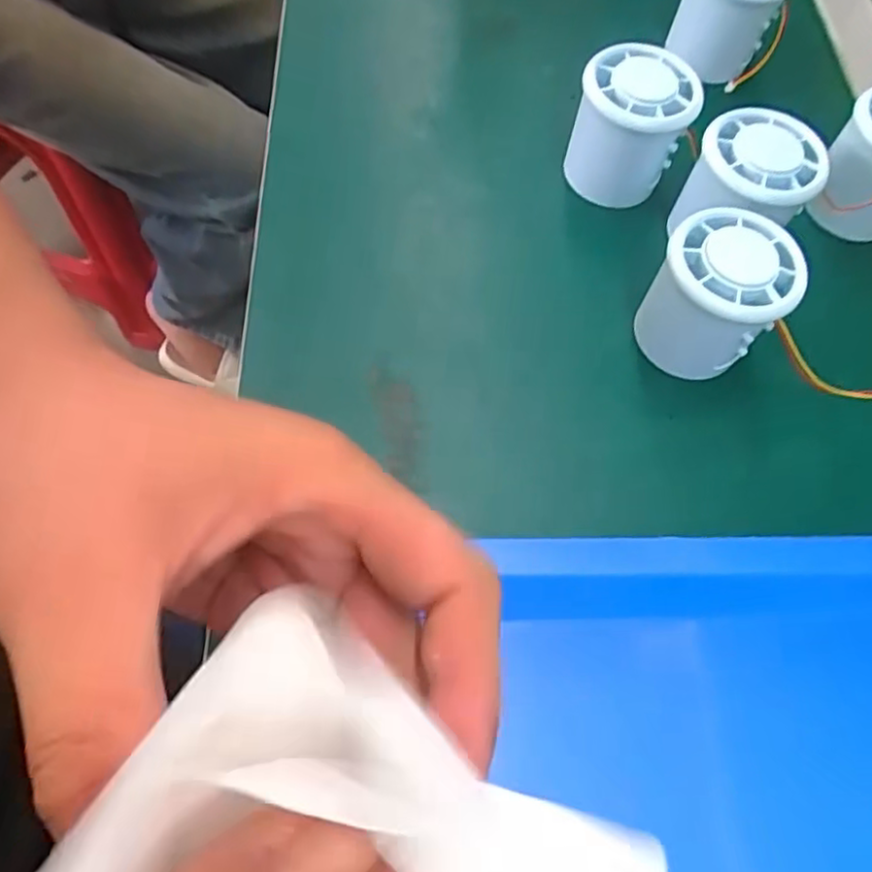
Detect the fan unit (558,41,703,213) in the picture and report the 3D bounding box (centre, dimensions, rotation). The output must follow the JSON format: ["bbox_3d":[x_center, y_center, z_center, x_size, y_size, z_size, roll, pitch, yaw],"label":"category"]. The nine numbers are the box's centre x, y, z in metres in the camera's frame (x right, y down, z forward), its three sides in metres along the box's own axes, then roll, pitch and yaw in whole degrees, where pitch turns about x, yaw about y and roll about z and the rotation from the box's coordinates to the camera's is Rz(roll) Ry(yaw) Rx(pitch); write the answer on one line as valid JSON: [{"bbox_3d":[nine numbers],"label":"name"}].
[{"bbox_3d":[0.098,-0.157,0.350,0.057,0.056,0.055,13,64,1],"label":"fan unit"}]

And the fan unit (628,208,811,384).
[{"bbox_3d":[0.125,-0.062,0.309,0.057,0.061,0.054,2,65,-4],"label":"fan unit"}]

